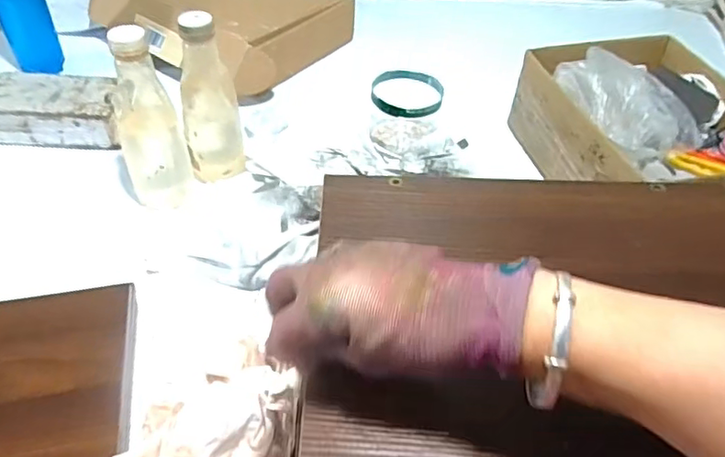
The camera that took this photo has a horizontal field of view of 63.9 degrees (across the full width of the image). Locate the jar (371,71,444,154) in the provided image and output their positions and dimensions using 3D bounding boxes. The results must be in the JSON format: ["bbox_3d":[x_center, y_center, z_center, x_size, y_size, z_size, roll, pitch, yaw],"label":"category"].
[{"bbox_3d":[0.061,-0.163,0.844,0.094,0.096,0.090,1,44,-1],"label":"jar"}]

